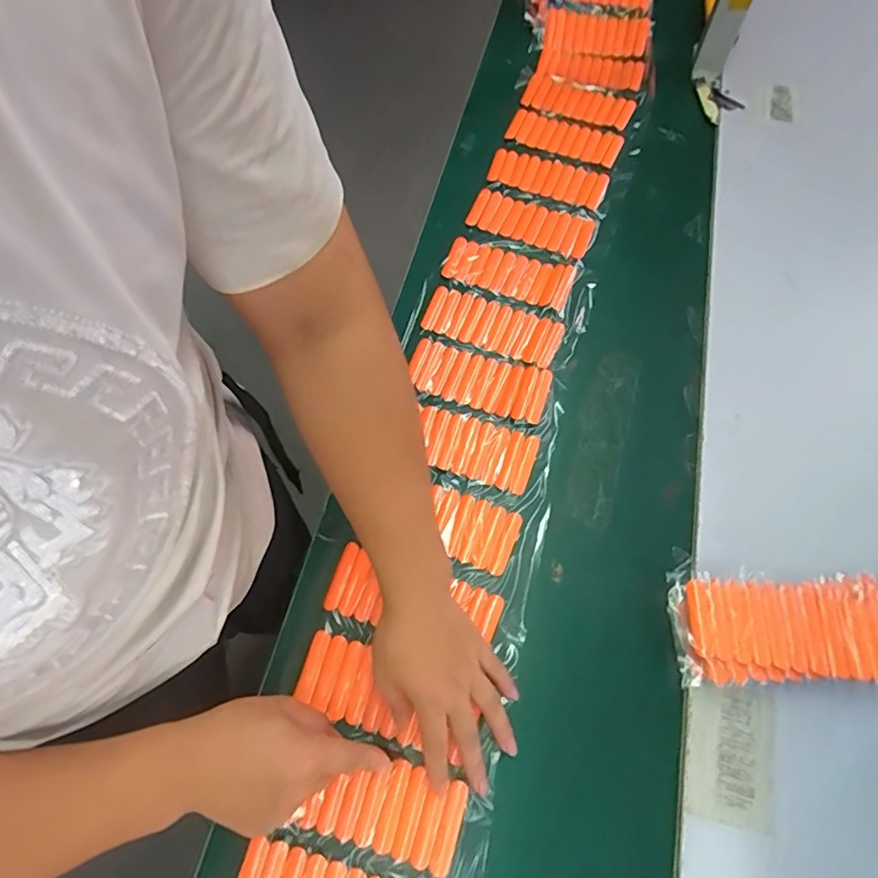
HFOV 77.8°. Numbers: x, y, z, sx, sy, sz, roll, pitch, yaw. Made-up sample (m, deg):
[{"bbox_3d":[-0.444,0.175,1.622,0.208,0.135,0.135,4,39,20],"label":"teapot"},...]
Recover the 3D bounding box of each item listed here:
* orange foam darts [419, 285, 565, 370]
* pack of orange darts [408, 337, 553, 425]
[{"bbox_3d":[0.057,-0.125,0.613,0.153,0.013,0.067,22,68,10],"label":"orange foam darts"},{"bbox_3d":[0.040,-0.064,0.576,0.148,0.013,0.064,18,67,8],"label":"pack of orange darts"}]

